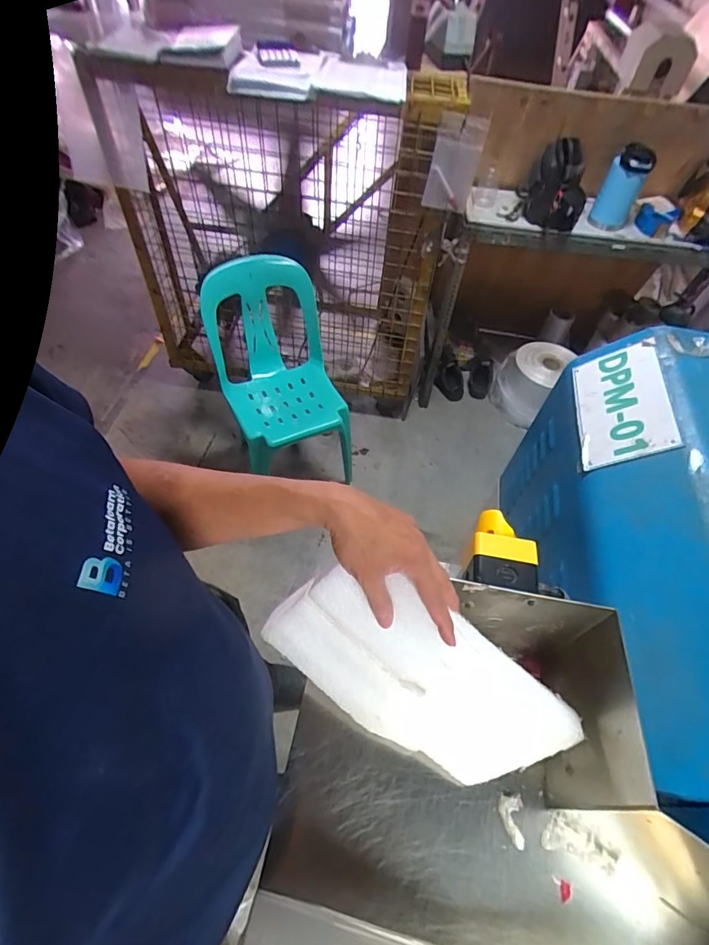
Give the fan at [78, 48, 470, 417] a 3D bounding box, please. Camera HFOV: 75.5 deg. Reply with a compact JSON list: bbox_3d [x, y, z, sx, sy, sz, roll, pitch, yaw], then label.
[{"bbox_3d":[-0.243,-0.790,1.746,1.105,1.148,0.363,10,54,2],"label":"fan"}]

